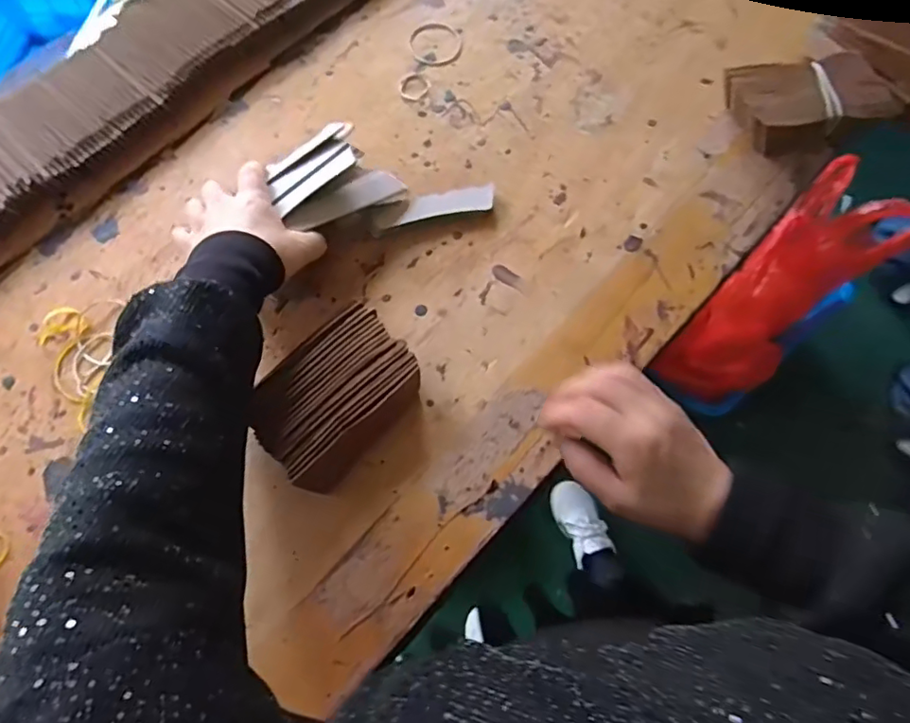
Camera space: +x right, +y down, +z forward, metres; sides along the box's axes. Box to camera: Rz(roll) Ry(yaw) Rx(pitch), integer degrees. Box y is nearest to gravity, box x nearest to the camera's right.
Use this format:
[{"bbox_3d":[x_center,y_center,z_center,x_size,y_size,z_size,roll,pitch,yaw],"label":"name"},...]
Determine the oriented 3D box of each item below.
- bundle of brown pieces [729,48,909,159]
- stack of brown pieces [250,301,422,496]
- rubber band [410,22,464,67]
[{"bbox_3d":[0.320,-0.233,0.515,0.136,0.035,0.077,-6,70,-1],"label":"bundle of brown pieces"},{"bbox_3d":[-0.092,0.026,0.438,0.090,0.031,0.125,39,76,14],"label":"stack of brown pieces"},{"bbox_3d":[-0.020,-0.323,0.578,0.052,0.004,0.060,-28,72,-8],"label":"rubber band"}]

